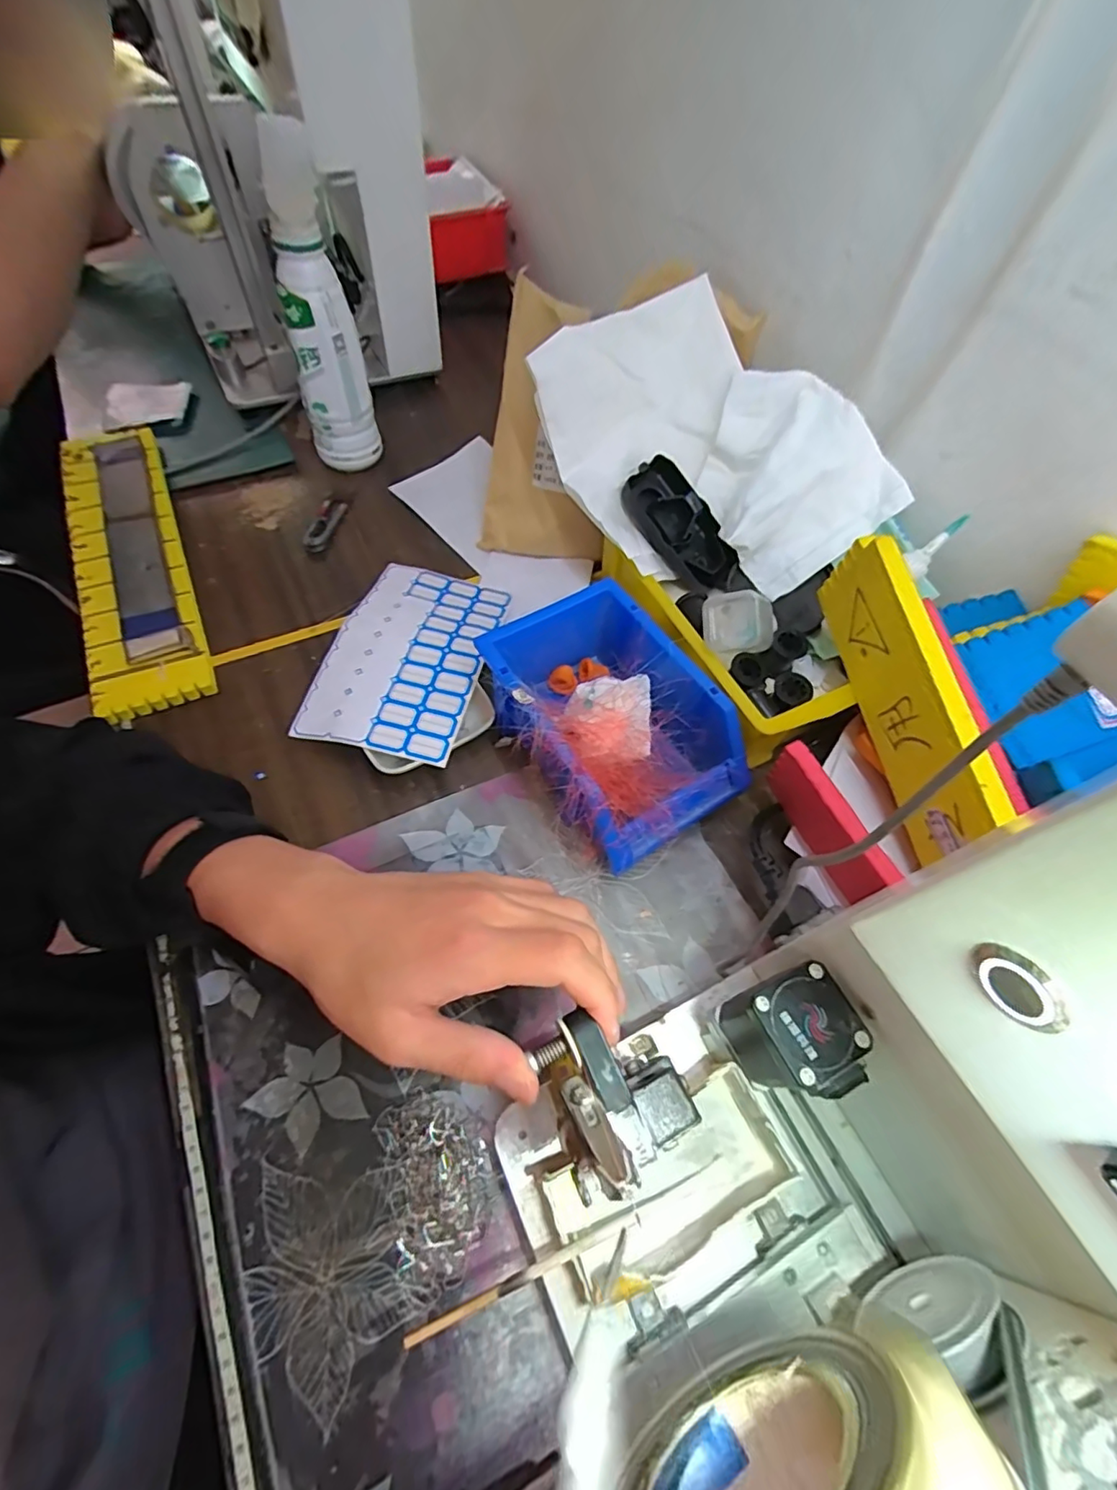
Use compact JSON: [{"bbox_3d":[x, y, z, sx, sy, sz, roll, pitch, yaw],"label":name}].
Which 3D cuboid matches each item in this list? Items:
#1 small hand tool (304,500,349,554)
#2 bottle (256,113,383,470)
[{"bbox_3d":[-0.228,-0.217,0.552,0.023,0.007,0.076,6,59,0],"label":"small hand tool"},{"bbox_3d":[-0.215,-0.367,0.510,0.066,0.247,0.058,-14,62,-12],"label":"bottle"}]

